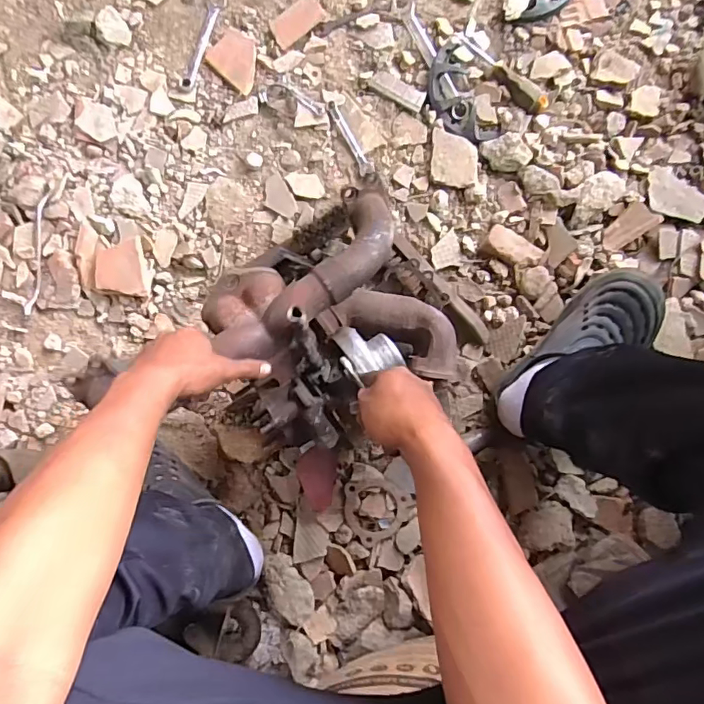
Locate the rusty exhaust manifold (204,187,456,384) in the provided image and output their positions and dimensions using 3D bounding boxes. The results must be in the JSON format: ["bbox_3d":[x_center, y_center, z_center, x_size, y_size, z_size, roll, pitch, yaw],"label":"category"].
[{"bbox_3d":[-0.029,-0.055,0.642,0.249,0.176,0.261,-25,85,1],"label":"rusty exhaust manifold"}]

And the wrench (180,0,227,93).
[{"bbox_3d":[-0.228,-0.474,0.789,0.031,0.005,0.160,16,87,4],"label":"wrench"}]

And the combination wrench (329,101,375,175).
[{"bbox_3d":[-0.005,-0.317,0.762,0.019,0.005,0.121,-30,85,1],"label":"combination wrench"}]

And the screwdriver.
[{"bbox_3d":[0.221,-0.411,0.754,0.163,0.026,0.033,40,89,5],"label":"screwdriver"}]

